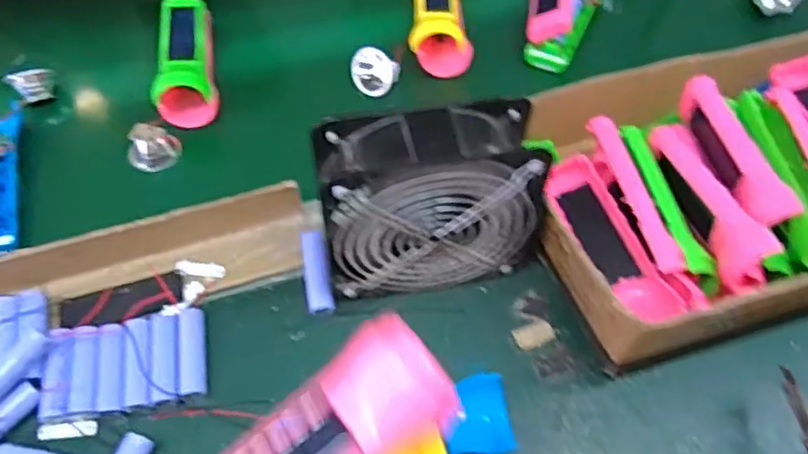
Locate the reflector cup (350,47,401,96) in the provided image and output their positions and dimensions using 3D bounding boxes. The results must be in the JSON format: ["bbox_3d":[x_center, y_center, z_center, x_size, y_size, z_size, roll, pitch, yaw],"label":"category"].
[{"bbox_3d":[-0.029,-0.154,0.632,0.047,0.041,0.029,55,32,-9],"label":"reflector cup"}]

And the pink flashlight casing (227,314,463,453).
[{"bbox_3d":[-0.044,0.106,0.277,0.150,0.035,0.050,-42,67,-6],"label":"pink flashlight casing"}]

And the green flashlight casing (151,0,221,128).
[{"bbox_3d":[-0.213,-0.167,0.629,0.052,0.041,0.152,-8,56,-6],"label":"green flashlight casing"}]

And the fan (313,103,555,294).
[{"bbox_3d":[0.022,-0.017,0.459,0.159,0.147,0.071,-10,56,-7],"label":"fan"}]

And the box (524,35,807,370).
[{"bbox_3d":[0.302,-0.047,0.513,0.421,0.090,0.232,-12,56,-9],"label":"box"}]

